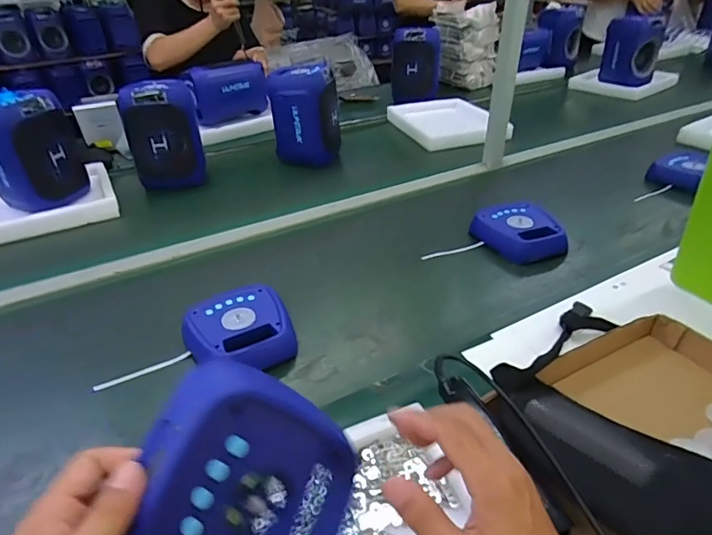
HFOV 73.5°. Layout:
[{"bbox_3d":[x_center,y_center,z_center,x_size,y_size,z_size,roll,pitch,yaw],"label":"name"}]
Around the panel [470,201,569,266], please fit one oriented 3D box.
[{"bbox_3d":[0.329,-0.073,0.977,0.139,0.060,0.152,-14,36,-17],"label":"panel"}]

